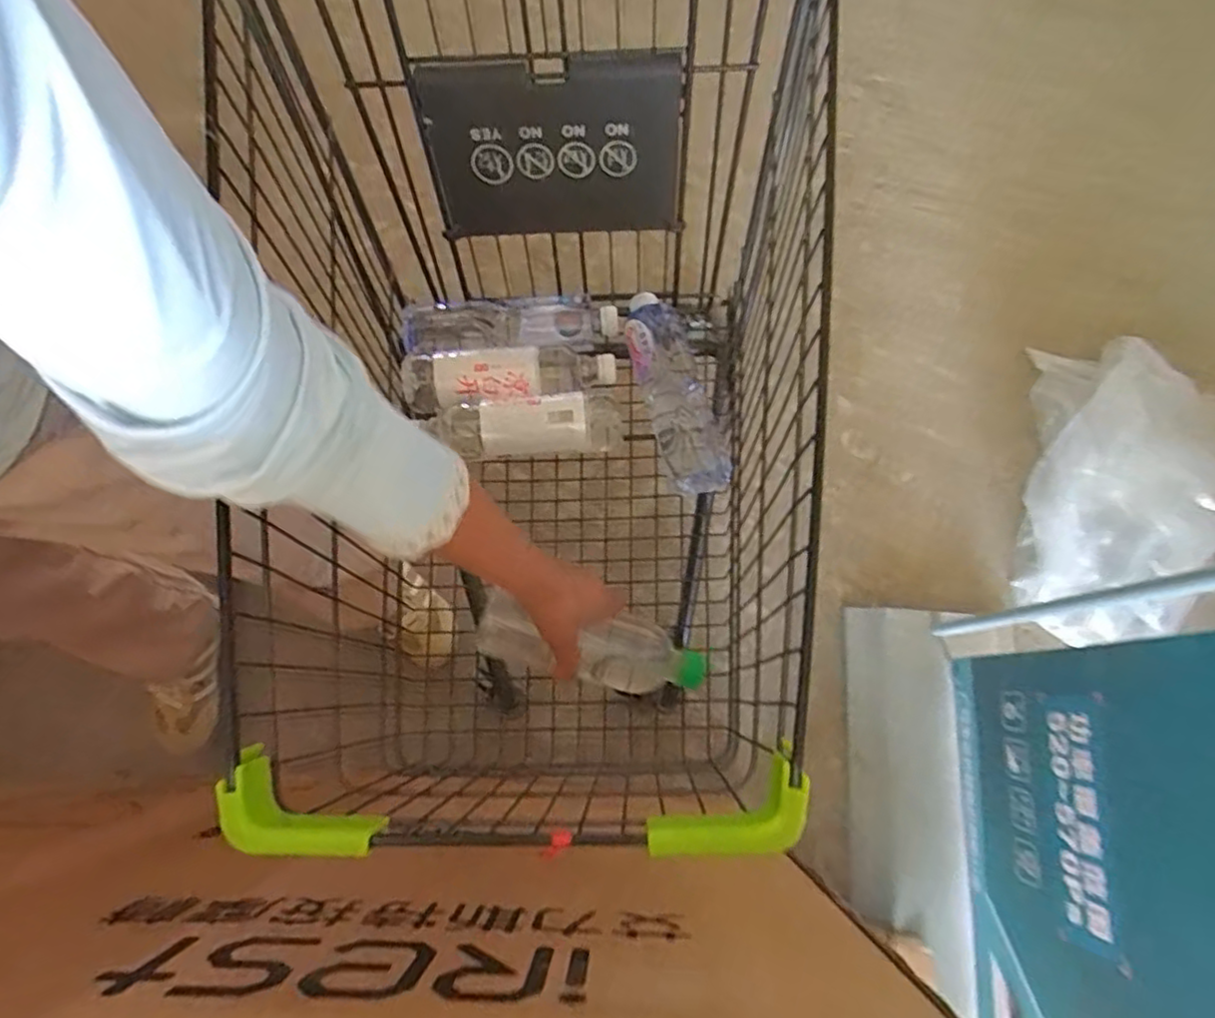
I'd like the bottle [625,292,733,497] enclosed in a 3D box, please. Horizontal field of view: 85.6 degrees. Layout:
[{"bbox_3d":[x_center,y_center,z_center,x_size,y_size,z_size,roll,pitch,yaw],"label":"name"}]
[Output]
[{"bbox_3d":[0.068,-0.126,0.700,0.064,0.045,0.232,-14,74,-2],"label":"bottle"}]

